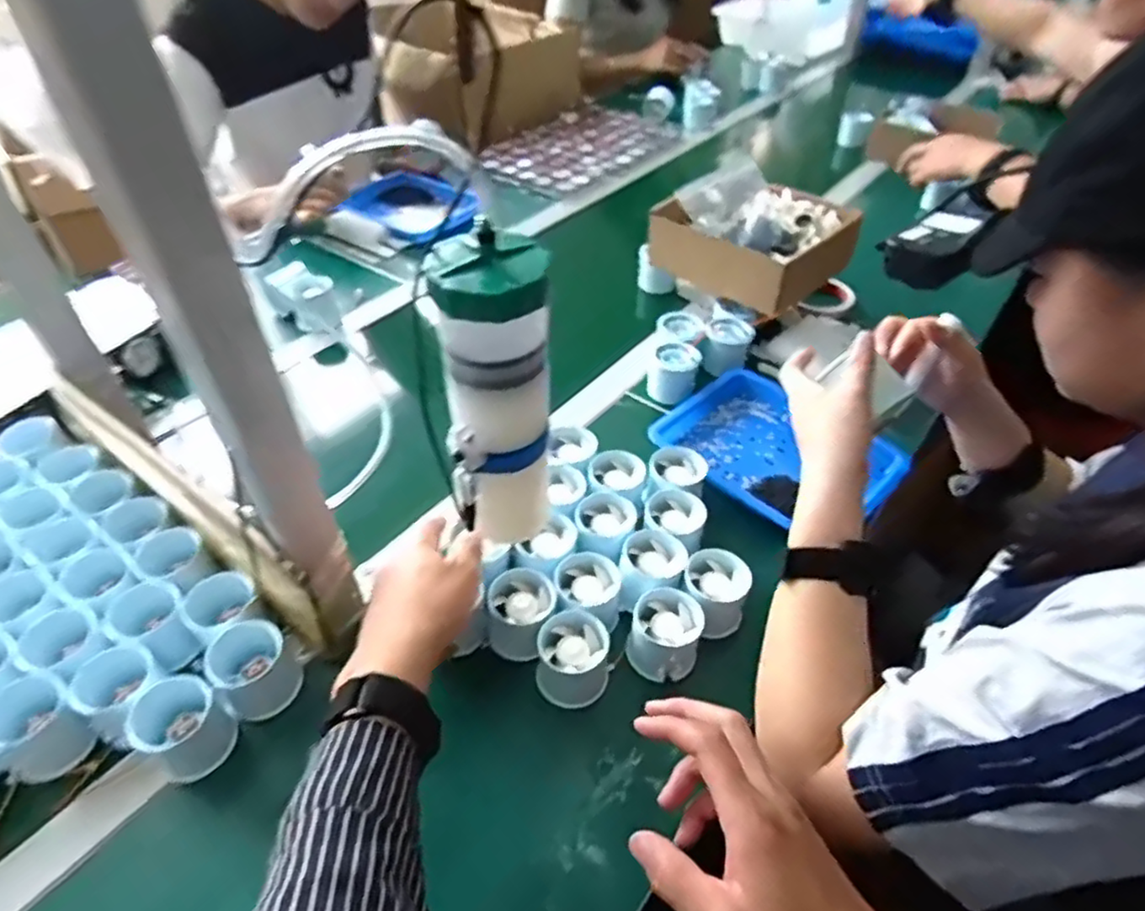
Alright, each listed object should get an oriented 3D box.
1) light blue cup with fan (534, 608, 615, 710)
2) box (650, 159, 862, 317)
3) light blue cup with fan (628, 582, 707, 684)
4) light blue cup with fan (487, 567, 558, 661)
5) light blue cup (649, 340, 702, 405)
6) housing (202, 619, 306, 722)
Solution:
[{"bbox_3d":[0.001,0.153,0.506,0.049,0.053,0.051,-1,44,1],"label":"light blue cup with fan"},{"bbox_3d":[0.218,-0.273,0.827,0.195,0.077,0.177,33,53,30],"label":"box"},{"bbox_3d":[0.072,0.138,0.520,0.051,0.043,0.054,-1,44,1],"label":"light blue cup with fan"},{"bbox_3d":[-0.040,0.125,0.528,0.052,0.045,0.053,-1,44,1],"label":"light blue cup with fan"},{"bbox_3d":[0.115,-0.093,0.753,0.048,0.046,0.049,-1,44,1],"label":"light blue cup"},{"bbox_3d":[-0.235,0.161,0.500,0.057,0.055,0.054,34,54,31],"label":"housing"}]

